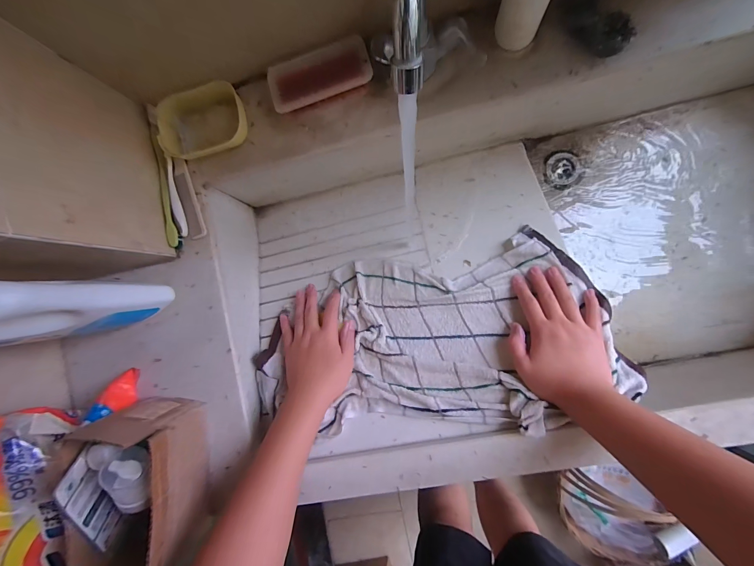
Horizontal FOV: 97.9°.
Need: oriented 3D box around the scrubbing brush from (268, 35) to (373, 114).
[{"bbox_3d":[-0.073,-0.266,0.422,0.130,0.029,0.053,-21,90,6],"label":"scrubbing brush"}]

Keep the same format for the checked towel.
[{"bbox_3d":[0.066,0.078,0.476,0.492,0.027,0.264,-12,66,8],"label":"checked towel"}]

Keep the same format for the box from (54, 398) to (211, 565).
[{"bbox_3d":[-0.269,0.255,0.399,0.106,0.141,0.196,-3,92,6],"label":"box"}]

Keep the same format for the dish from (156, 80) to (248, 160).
[{"bbox_3d":[-0.230,-0.217,0.438,0.112,0.030,0.089,-4,92,6],"label":"dish"}]

